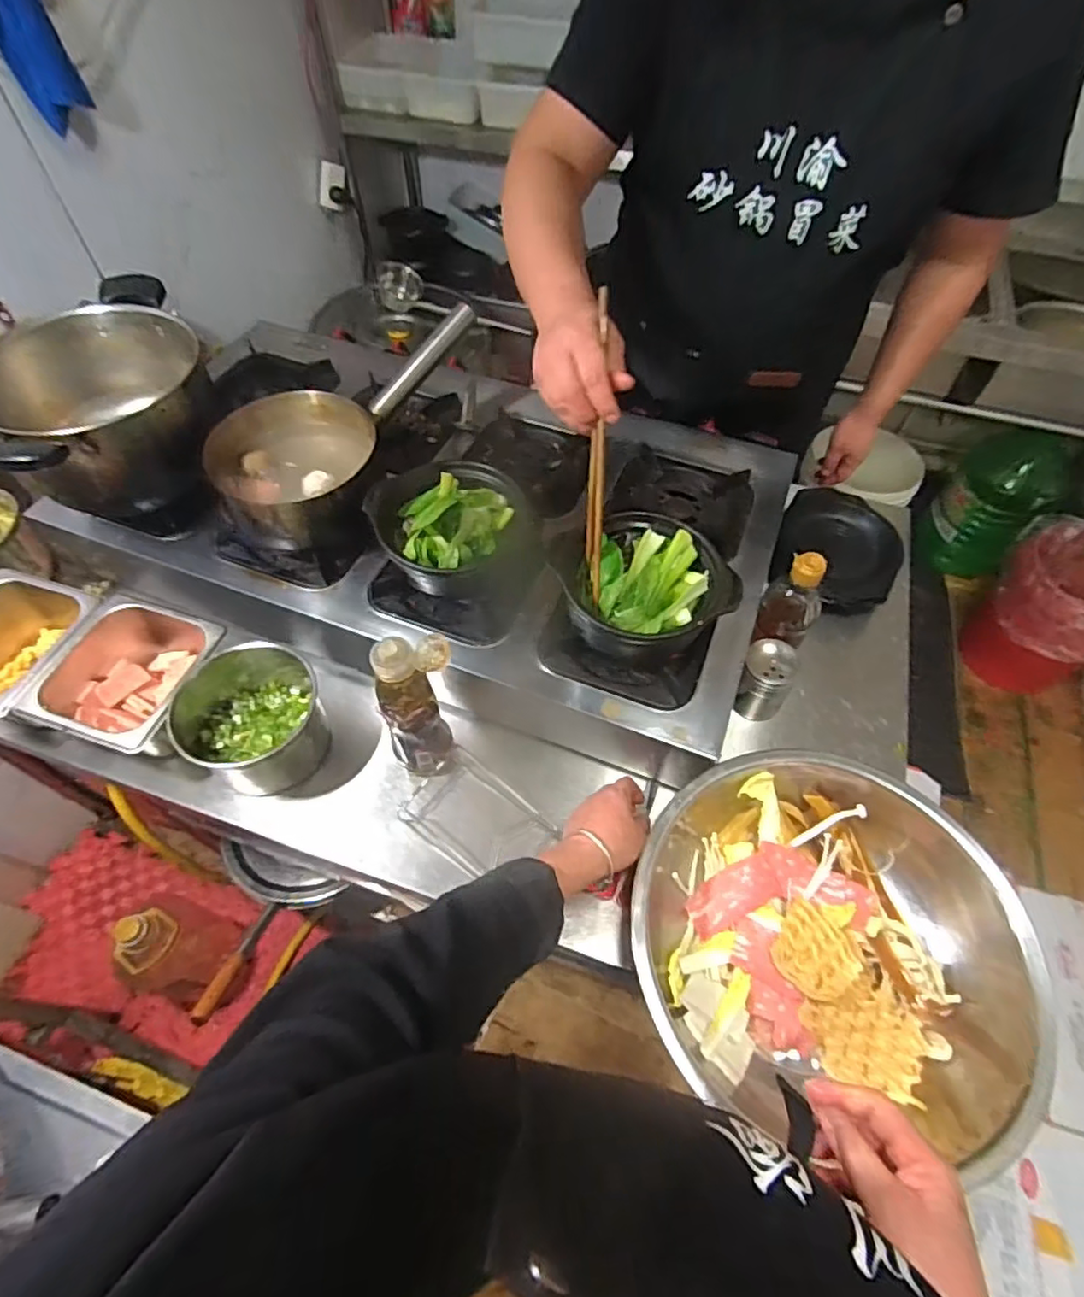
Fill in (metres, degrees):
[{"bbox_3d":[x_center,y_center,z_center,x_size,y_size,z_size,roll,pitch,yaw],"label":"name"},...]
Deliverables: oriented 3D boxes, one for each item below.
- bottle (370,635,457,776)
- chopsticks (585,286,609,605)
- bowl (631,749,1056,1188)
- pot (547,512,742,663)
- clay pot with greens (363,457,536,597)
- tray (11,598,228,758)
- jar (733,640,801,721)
[{"bbox_3d":[-0.130,0.069,0.668,0.083,0.207,0.051,-9,56,-7],"label":"bottle"},{"bbox_3d":[0.057,-0.201,0.654,0.014,0.303,0.032,1,15,0],"label":"chopsticks"},{"bbox_3d":[0.267,0.271,0.605,0.353,0.096,0.328,10,56,6],"label":"bowl"},{"bbox_3d":[0.105,-0.065,0.694,0.163,0.087,0.159,0,56,-1],"label":"pot"},{"bbox_3d":[-0.106,-0.137,0.734,0.166,0.084,0.155,0,56,-1],"label":"clay pot with greens"},{"bbox_3d":[-0.478,0.042,0.753,0.163,0.089,0.181,19,58,12],"label":"tray"},{"bbox_3d":[0.282,0.036,0.791,0.062,0.099,0.068,0,56,-1],"label":"jar"}]

